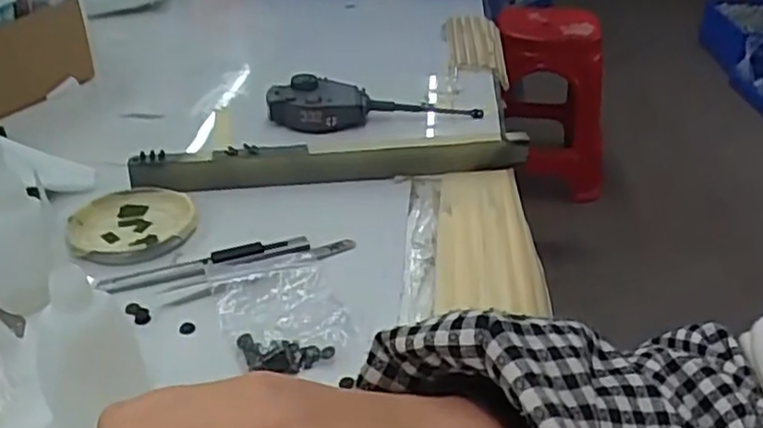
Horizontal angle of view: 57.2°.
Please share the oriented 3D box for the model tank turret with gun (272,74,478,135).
[{"bbox_3d":[-0.007,-0.104,0.623,0.184,0.031,0.052,-7,33,-13],"label":"model tank turret with gun"}]

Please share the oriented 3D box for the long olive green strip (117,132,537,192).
[{"bbox_3d":[-0.033,-0.039,0.522,0.291,0.028,0.013,-4,32,-8],"label":"long olive green strip"}]

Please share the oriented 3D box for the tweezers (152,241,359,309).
[{"bbox_3d":[-0.071,0.032,0.427,0.122,0.006,0.021,-17,36,-27],"label":"tweezers"}]

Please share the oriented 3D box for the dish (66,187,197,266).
[{"bbox_3d":[-0.165,0.008,0.466,0.078,0.012,0.080,-4,32,-10],"label":"dish"}]

